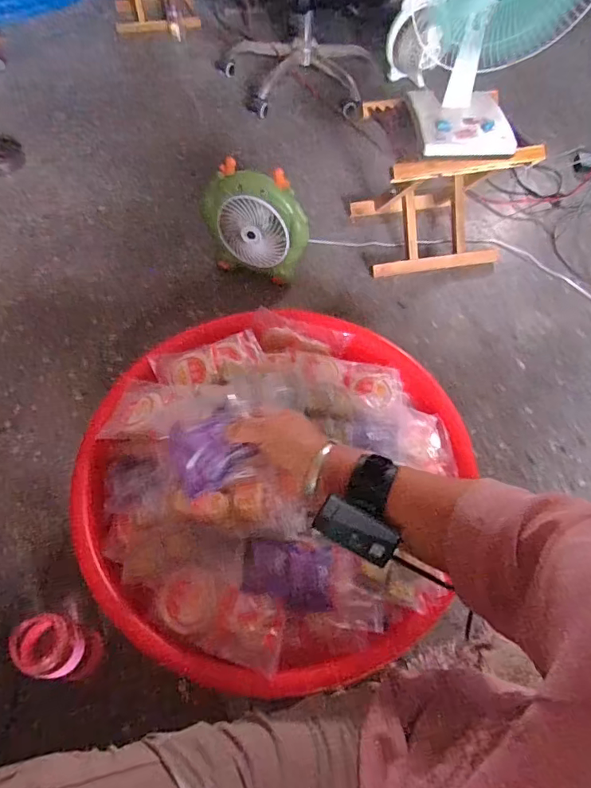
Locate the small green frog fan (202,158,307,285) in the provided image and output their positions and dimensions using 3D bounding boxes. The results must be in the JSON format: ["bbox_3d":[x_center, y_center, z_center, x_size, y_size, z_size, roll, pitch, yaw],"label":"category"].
[{"bbox_3d":[-0.092,-0.372,1.127,0.241,0.245,0.094,24,60,14],"label":"small green frog fan"}]

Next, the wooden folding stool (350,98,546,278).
[{"bbox_3d":[0.319,-0.491,1.171,0.311,0.290,0.301,-10,58,-6],"label":"wooden folding stool"}]

